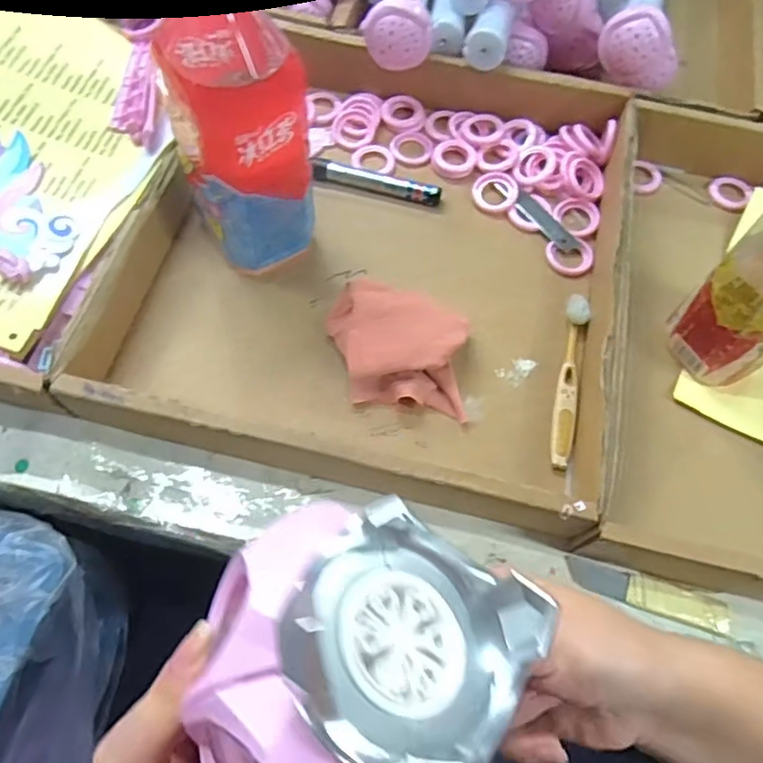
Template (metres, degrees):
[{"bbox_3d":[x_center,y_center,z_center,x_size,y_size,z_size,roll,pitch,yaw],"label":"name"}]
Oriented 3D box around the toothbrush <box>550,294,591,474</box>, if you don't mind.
[{"bbox_3d":[0.136,-0.003,0.452,0.017,0.009,0.138,14,65,4],"label":"toothbrush"}]

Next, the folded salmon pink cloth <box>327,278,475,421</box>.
[{"bbox_3d":[0.012,-0.026,0.449,0.099,0.028,0.086,8,65,1],"label":"folded salmon pink cloth"}]

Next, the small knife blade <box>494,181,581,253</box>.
[{"bbox_3d":[0.128,-0.138,0.513,0.017,0.005,0.084,-40,78,-13],"label":"small knife blade"}]

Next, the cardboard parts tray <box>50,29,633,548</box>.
[{"bbox_3d":[0.003,-0.105,0.469,0.347,0.053,0.366,14,65,4],"label":"cardboard parts tray"}]

